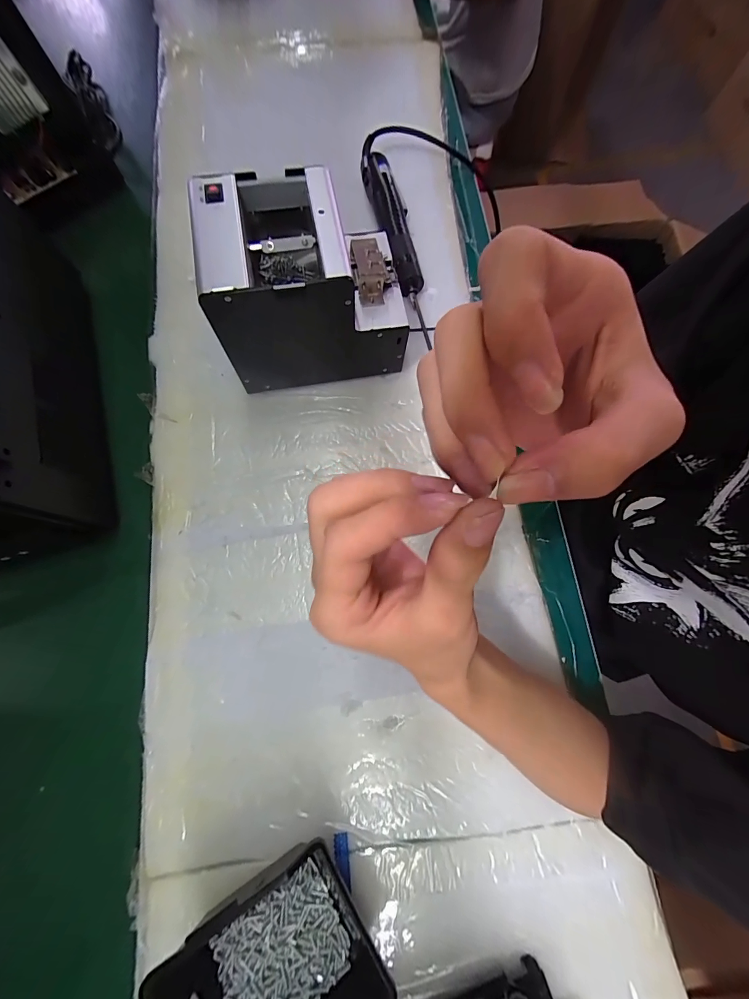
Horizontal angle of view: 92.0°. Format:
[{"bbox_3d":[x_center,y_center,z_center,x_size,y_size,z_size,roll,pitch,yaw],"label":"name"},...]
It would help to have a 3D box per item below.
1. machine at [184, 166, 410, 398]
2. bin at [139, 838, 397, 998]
[{"bbox_3d":[-0.065,-0.211,0.370,0.177,0.148,0.124,-11,75,-3],"label":"machine"},{"bbox_3d":[-0.067,0.341,0.263,0.130,0.066,0.121,-29,77,-8],"label":"bin"}]

